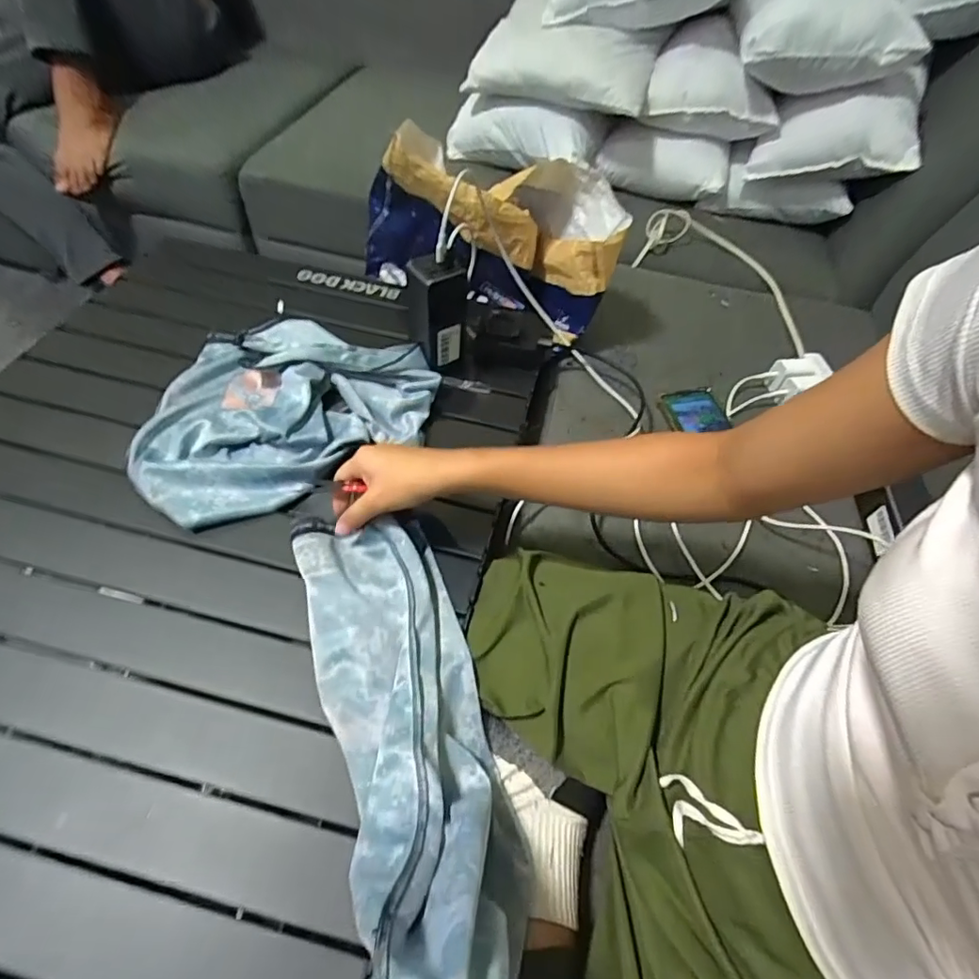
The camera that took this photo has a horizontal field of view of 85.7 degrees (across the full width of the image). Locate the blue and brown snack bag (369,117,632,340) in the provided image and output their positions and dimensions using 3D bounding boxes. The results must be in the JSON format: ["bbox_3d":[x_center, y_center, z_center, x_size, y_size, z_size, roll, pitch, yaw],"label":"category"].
[{"bbox_3d":[0.001,-0.357,0.712,0.356,0.183,0.164,21,55,11],"label":"blue and brown snack bag"}]

